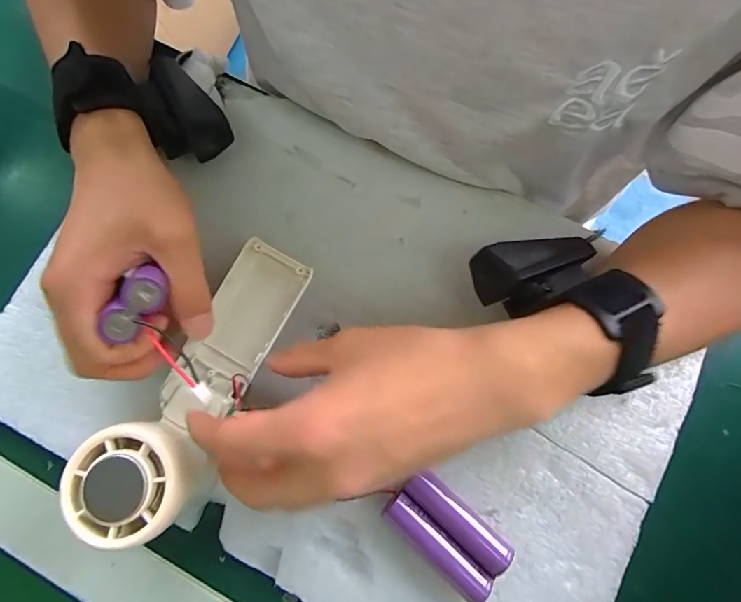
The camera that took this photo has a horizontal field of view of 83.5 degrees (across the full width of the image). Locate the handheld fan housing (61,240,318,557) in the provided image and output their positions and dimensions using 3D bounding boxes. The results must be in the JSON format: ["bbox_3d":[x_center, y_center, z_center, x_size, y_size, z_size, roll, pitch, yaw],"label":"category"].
[{"bbox_3d":[-0.090,0.044,0.225,0.050,0.036,0.161,28,69,6],"label":"handheld fan housing"}]

